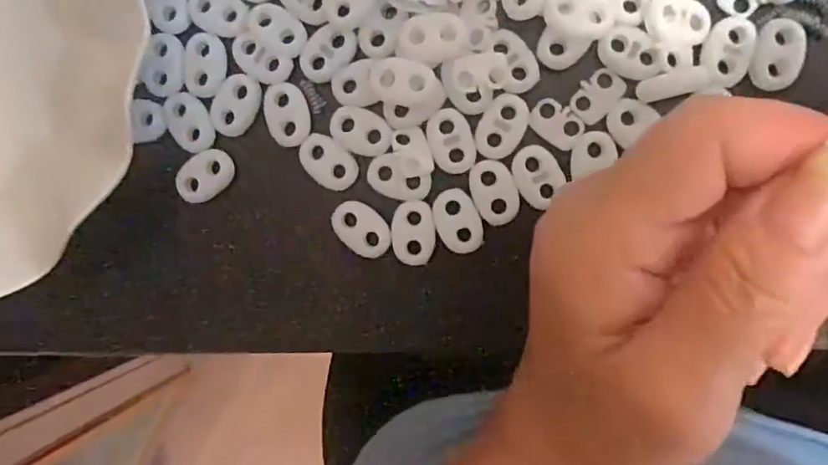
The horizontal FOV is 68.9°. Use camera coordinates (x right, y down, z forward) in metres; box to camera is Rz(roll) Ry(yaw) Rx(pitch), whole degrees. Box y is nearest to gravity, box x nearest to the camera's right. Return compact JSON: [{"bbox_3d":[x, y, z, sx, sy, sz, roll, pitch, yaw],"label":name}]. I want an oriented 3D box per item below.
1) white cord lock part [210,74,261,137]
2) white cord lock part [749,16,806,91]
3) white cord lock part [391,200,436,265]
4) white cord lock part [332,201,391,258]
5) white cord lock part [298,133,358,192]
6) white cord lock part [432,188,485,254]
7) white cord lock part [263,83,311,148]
[{"bbox_3d":[-0.064,-0.045,0.213,0.016,0.004,0.022,27,97,4],"label":"white cord lock part"},{"bbox_3d":[0.117,-0.057,0.194,0.016,0.004,0.022,15,96,5],"label":"white cord lock part"},{"bbox_3d":[0.000,0.000,0.209,0.015,0.004,0.022,-6,93,7],"label":"white cord lock part"},{"bbox_3d":[-0.019,-0.001,0.211,0.023,0.004,0.015,35,97,3],"label":"white cord lock part"},{"bbox_3d":[-0.030,-0.025,0.211,0.022,0.004,0.014,39,97,3],"label":"white cord lock part"},{"bbox_3d":[0.015,-0.004,0.207,0.014,0.004,0.022,-27,91,8],"label":"white cord lock part"},{"bbox_3d":[-0.045,-0.042,0.213,0.015,0.004,0.022,-12,93,7],"label":"white cord lock part"}]

